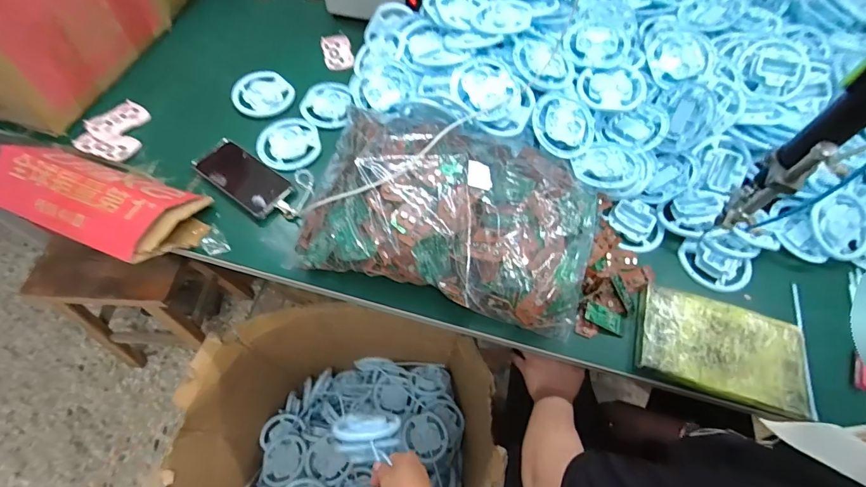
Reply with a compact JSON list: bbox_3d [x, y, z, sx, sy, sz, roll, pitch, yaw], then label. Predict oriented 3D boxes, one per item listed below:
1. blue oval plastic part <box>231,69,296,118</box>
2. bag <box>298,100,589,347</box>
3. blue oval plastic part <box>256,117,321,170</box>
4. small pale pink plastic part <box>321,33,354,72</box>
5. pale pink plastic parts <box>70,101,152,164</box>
[{"bbox_3d":[-0.313,-0.276,0.754,0.103,0.010,0.120,-27,67,-16],"label":"blue oval plastic part"},{"bbox_3d":[0.035,-0.062,0.578,0.373,0.084,0.268,14,63,5],"label":"bag"},{"bbox_3d":[-0.248,-0.174,0.703,0.102,0.004,0.115,-23,66,-14],"label":"blue oval plastic part"},{"bbox_3d":[-0.193,-0.388,0.830,0.055,0.007,0.102,-11,63,-8],"label":"small pale pink plastic part"},{"bbox_3d":[-0.534,-0.195,0.702,0.096,0.010,0.121,19,63,8],"label":"pale pink plastic parts"}]

